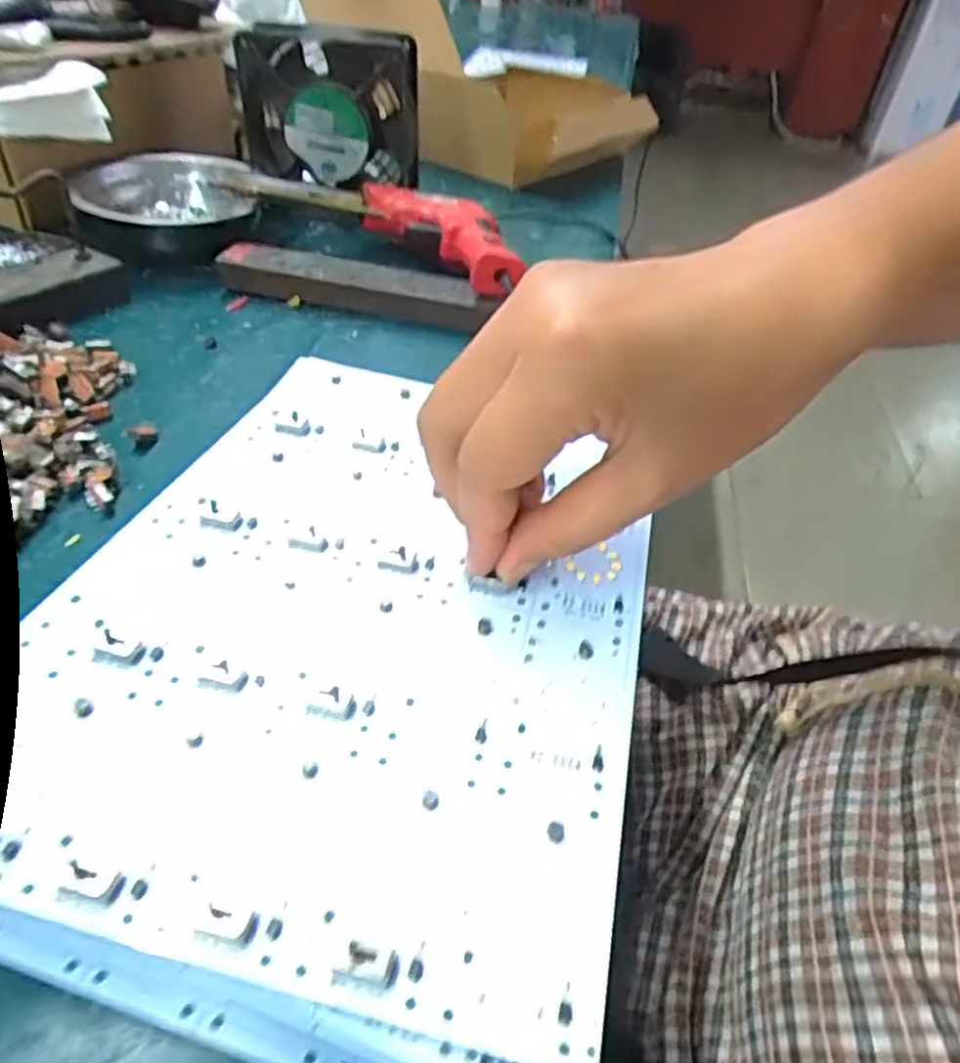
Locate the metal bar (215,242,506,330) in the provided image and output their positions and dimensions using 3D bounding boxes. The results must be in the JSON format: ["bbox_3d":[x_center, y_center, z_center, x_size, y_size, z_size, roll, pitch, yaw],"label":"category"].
[{"bbox_3d":[-0.076,-0.149,0.459,0.165,0.027,0.033,13,42,7],"label":"metal bar"}]

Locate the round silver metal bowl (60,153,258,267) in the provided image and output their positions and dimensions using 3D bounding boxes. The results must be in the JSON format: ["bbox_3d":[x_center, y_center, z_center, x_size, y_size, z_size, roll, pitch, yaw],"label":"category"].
[{"bbox_3d":[-0.211,-0.215,0.502,0.104,0.051,0.106,-10,45,-18],"label":"round silver metal bowl"}]

